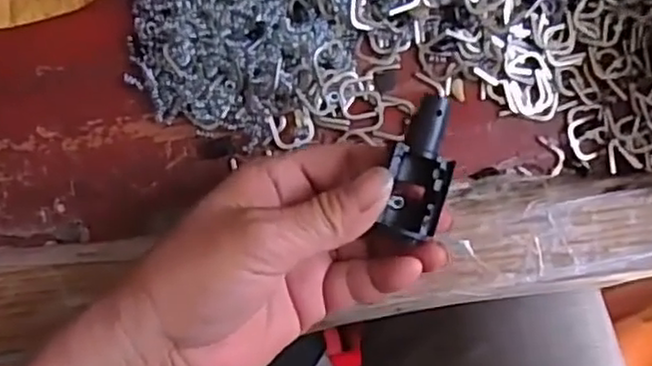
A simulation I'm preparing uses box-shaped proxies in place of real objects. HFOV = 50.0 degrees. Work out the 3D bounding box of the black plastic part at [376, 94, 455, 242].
[{"bbox_3d":[0.034,-0.006,0.251,0.023,0.013,0.051,8,100,-3],"label":"black plastic part"}]

